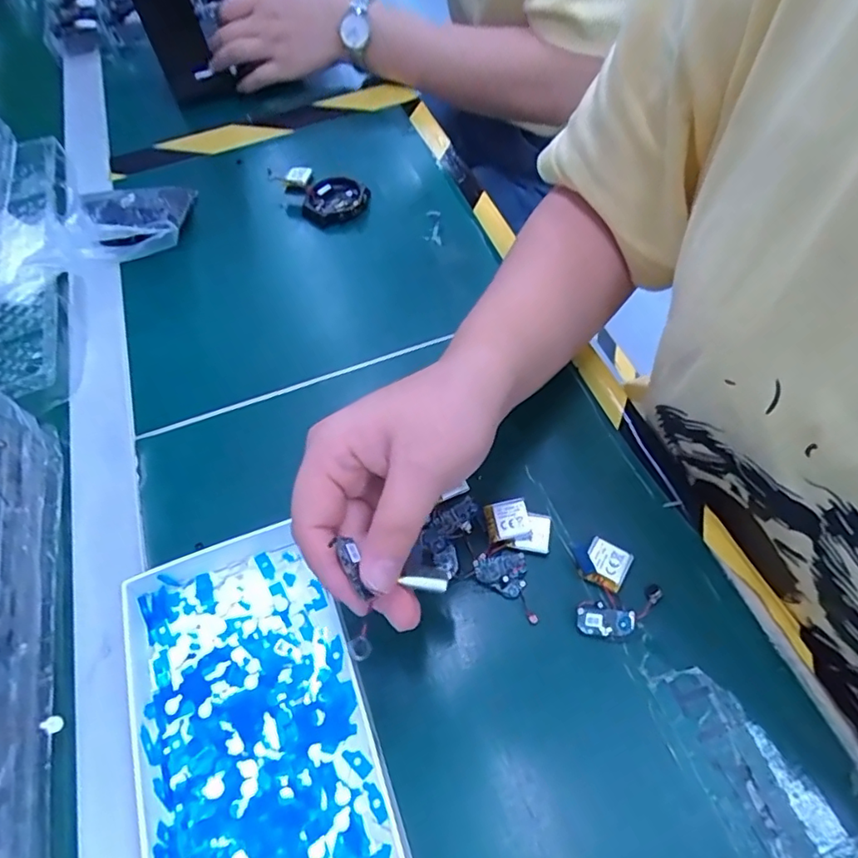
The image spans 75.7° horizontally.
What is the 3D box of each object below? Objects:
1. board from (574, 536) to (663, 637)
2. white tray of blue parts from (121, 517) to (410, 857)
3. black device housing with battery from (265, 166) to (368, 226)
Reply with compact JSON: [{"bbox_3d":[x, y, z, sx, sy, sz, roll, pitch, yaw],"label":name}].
[{"bbox_3d":[0.097,0.081,0.283,0.040,0.005,0.048,5,59,5],"label":"board"},{"bbox_3d":[-0.082,0.138,0.254,0.101,0.022,0.180,-19,60,-9],"label":"white tray of blue parts"},{"bbox_3d":[-0.090,-0.197,0.468,0.082,0.018,0.049,37,67,22],"label":"black device housing with battery"}]

